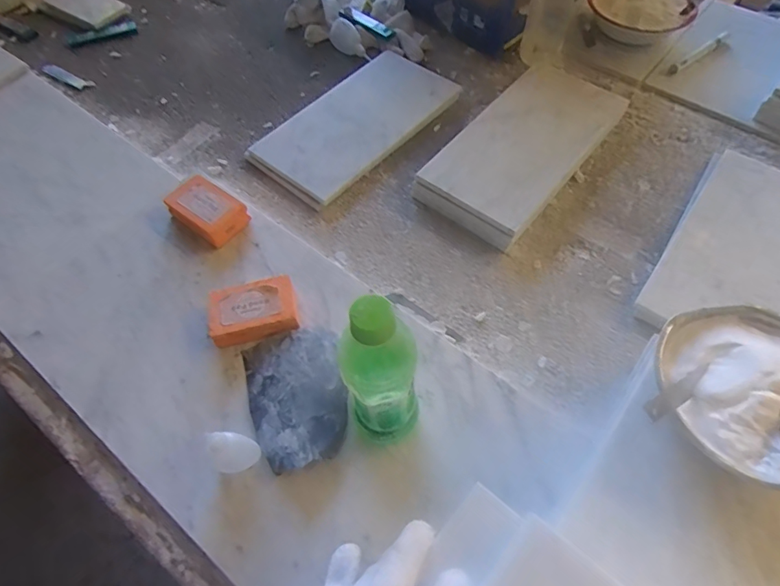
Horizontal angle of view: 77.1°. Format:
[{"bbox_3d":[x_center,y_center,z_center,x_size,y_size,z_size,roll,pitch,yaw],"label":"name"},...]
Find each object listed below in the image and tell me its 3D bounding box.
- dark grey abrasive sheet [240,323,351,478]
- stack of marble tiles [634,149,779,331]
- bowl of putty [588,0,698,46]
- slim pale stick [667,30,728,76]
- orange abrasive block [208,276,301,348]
[{"bbox_3d":[-0.092,0.100,0.488,0.096,0.027,0.141,-15,59,-8],"label":"dark grey abrasive sheet"},{"bbox_3d":[0.423,-0.051,0.582,0.153,0.027,0.291,31,64,19],"label":"stack of marble tiles"},{"bbox_3d":[0.404,-0.466,0.805,0.149,0.053,0.146,-1,58,1],"label":"bowl of putty"},{"bbox_3d":[0.493,-0.381,0.776,0.152,0.009,0.017,-34,63,-18],"label":"slim pale stick"},{"bbox_3d":[-0.147,0.020,0.531,0.091,0.033,0.057,-13,59,-7],"label":"orange abrasive block"}]

